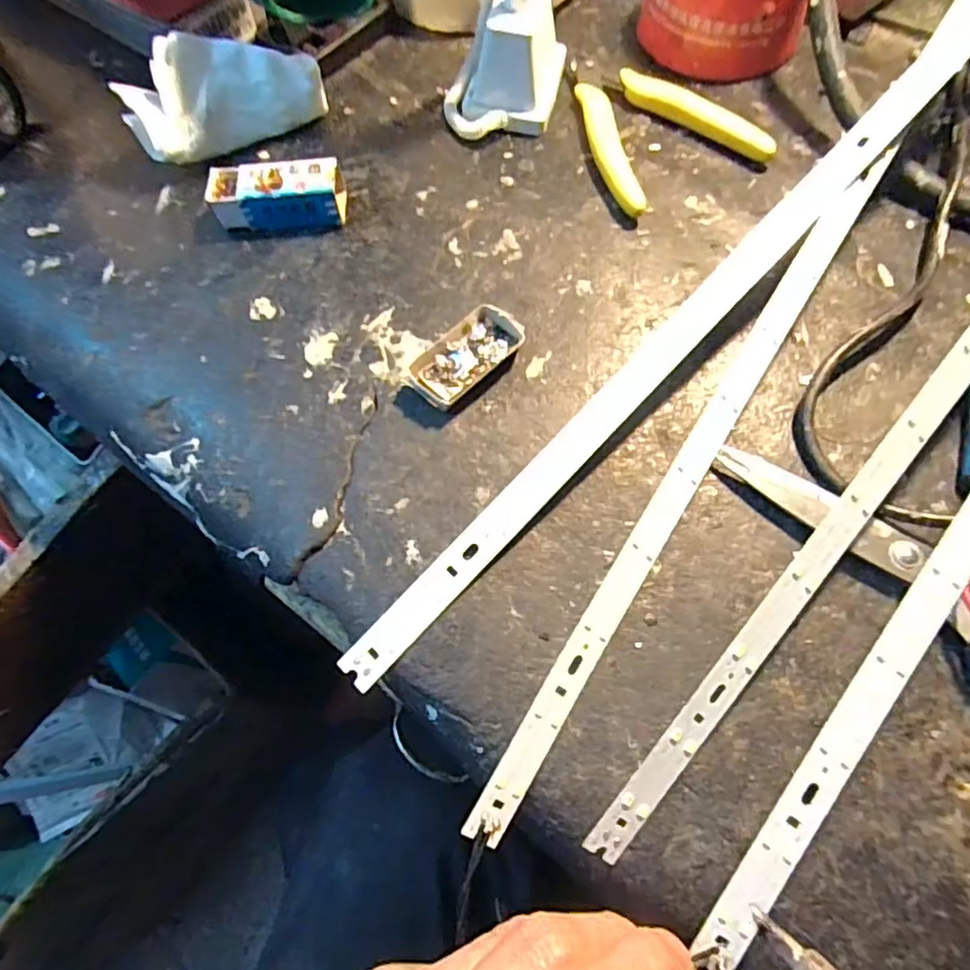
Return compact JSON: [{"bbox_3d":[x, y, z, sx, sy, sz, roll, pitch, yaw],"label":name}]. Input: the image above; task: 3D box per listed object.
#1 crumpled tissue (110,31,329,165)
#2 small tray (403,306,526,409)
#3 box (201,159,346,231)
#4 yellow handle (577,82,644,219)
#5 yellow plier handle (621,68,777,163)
[{"bbox_3d":[-0.130,-0.194,0.303,0.093,0.045,0.034,-25,68,-7],"label":"crumpled tissue"},{"bbox_3d":[-0.009,-0.054,0.255,0.025,0.012,0.050,42,75,17],"label":"small tray"},{"bbox_3d":[-0.099,-0.138,0.290,0.060,0.022,0.025,-4,67,1],"label":"box"},{"bbox_3d":[0.061,-0.168,0.301,0.015,0.012,0.093,-8,67,0],"label":"yellow handle"},{"bbox_3d":[0.106,-0.188,0.309,0.091,0.013,0.012,39,75,17],"label":"yellow plier handle"}]

